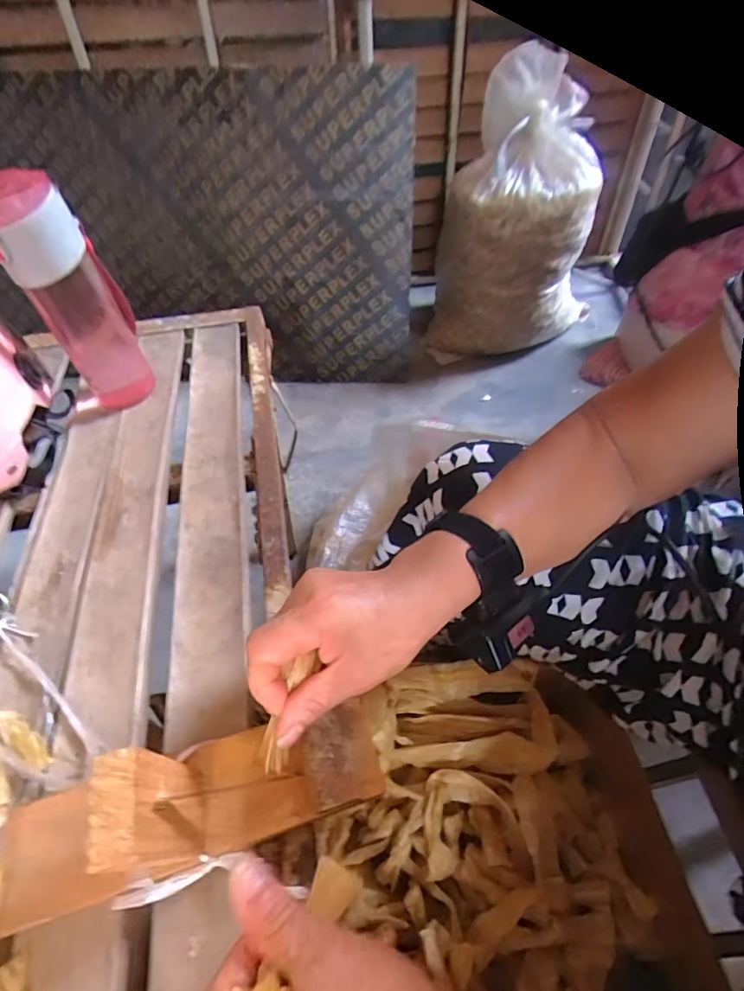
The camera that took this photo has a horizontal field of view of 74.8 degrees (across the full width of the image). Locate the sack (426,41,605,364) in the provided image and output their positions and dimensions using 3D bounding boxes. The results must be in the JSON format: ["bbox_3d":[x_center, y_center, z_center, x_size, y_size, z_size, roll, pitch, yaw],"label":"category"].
[{"bbox_3d":[0.389,-0.723,1.281,0.388,0.551,0.410,6,48,6],"label":"sack"}]

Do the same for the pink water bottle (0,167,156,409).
[{"bbox_3d":[-0.291,-0.188,0.483,0.079,0.223,0.059,-15,49,-13],"label":"pink water bottle"}]

